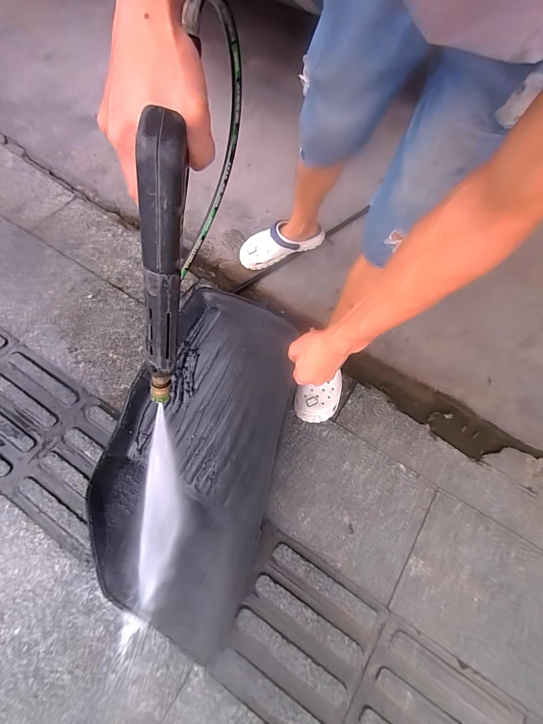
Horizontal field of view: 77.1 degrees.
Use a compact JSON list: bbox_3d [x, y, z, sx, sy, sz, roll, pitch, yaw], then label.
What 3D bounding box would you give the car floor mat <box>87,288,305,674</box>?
[{"bbox_3d":[-0.190,0.191,0.832,0.400,0.139,0.767,12,67,5],"label":"car floor mat"}]

